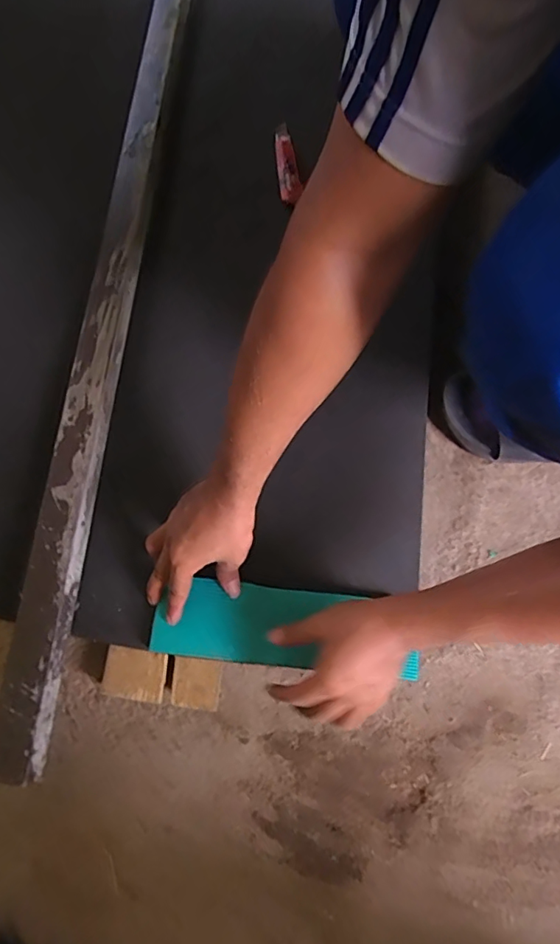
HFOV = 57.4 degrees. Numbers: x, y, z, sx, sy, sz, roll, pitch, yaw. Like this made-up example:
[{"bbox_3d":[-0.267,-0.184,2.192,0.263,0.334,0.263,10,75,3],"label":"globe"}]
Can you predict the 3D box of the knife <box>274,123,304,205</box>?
[{"bbox_3d":[0.011,-0.465,0.771,0.031,0.020,0.159,-6,71,2],"label":"knife"}]

